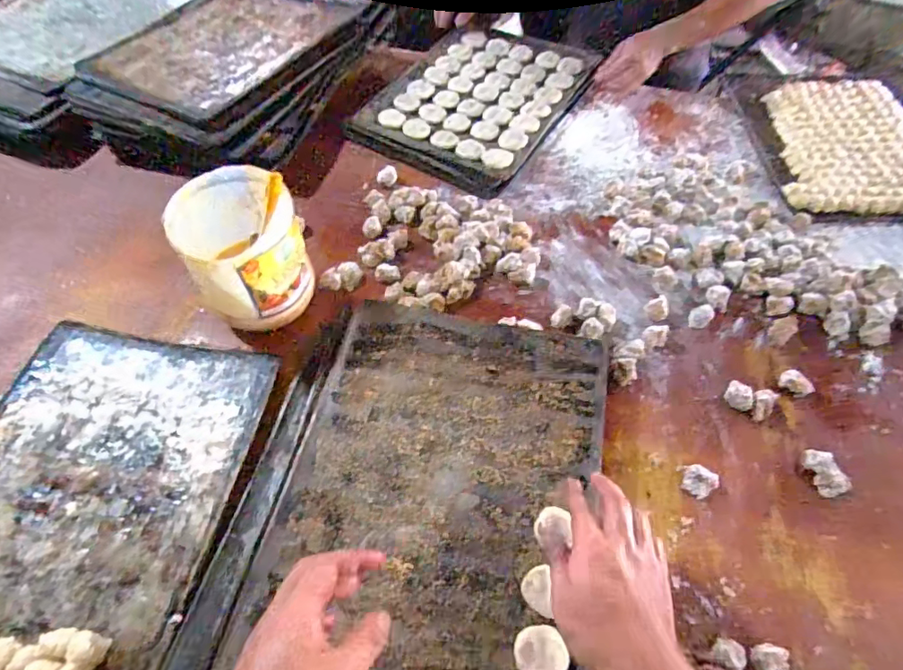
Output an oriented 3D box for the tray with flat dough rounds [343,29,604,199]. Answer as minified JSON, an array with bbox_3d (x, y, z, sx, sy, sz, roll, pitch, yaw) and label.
[{"bbox_3d":[0.055,-0.479,1.040,0.340,0.031,0.497,26,59,16],"label":"tray with flat dough rounds"}]

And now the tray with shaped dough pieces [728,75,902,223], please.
[{"bbox_3d":[0.747,-0.363,0.983,0.339,0.027,0.411,2,56,0],"label":"tray with shaped dough pieces"}]

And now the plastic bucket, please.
[{"bbox_3d":[-0.264,-0.103,0.679,0.135,0.180,0.127,-1,57,2],"label":"plastic bucket"}]

